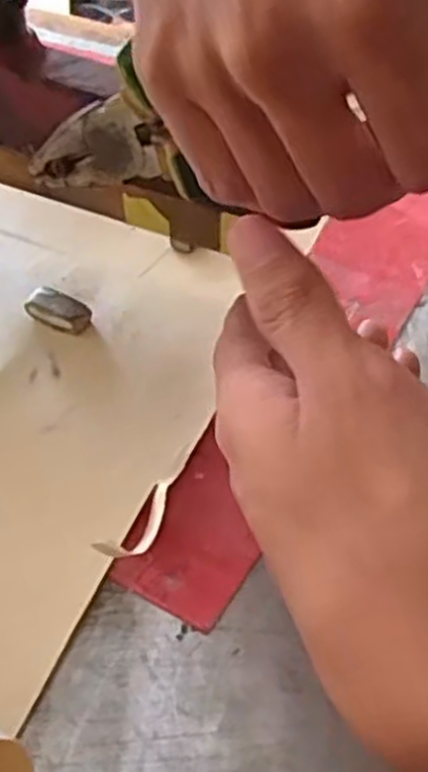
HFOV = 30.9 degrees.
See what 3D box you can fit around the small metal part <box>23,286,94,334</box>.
[{"bbox_3d":[-0.064,-0.030,0.319,0.027,0.012,0.012,20,50,18],"label":"small metal part"}]

